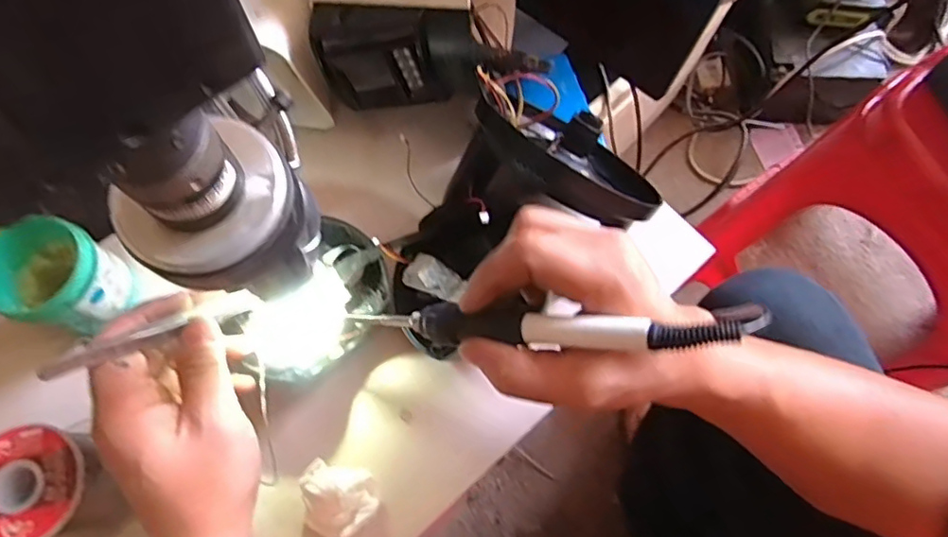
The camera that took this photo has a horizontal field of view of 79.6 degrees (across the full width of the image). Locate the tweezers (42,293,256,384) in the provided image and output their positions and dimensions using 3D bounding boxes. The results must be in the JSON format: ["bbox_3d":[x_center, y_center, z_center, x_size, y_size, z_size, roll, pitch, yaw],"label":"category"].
[{"bbox_3d":[-0.158,0.031,0.291,0.009,0.007,0.110,45,37,15],"label":"tweezers"}]

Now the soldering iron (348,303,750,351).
[{"bbox_3d":[0.005,0.027,0.276,0.152,0.016,0.018,0,67,29],"label":"soldering iron"}]

